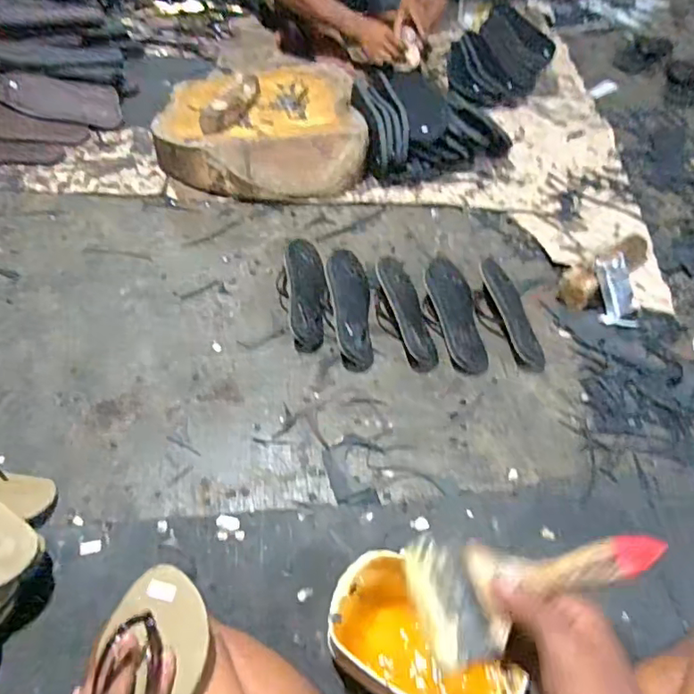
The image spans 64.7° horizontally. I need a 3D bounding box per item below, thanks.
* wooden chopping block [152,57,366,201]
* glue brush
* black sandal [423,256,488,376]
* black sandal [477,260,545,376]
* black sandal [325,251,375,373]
[{"bbox_3d":[-0.203,-0.531,1.278,0.454,0.106,0.492,-5,55,-5],"label":"wooden chopping block"},{"bbox_3d":[0.124,0.157,0.362,0.159,0.016,0.075,-13,54,7],"label":"glue brush"},{"bbox_3d":[0.181,-0.066,0.956,0.090,0.059,0.250,-4,51,-3],"label":"black sandal"},{"bbox_3d":[0.274,-0.065,0.942,0.091,0.051,0.228,-3,51,-2],"label":"black sandal"},{"bbox_3d":[0.004,-0.079,0.957,0.077,0.064,0.252,-1,51,0],"label":"black sandal"}]

